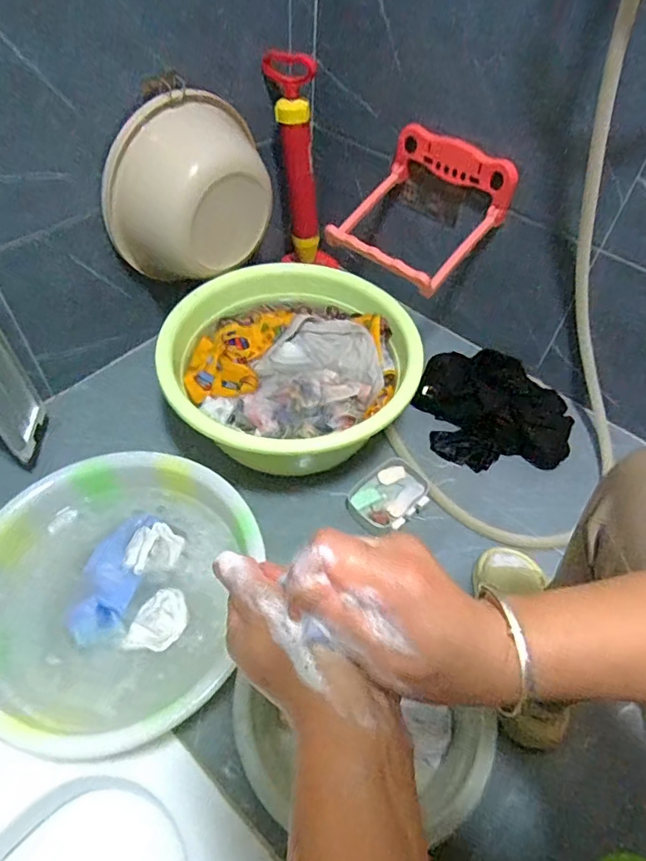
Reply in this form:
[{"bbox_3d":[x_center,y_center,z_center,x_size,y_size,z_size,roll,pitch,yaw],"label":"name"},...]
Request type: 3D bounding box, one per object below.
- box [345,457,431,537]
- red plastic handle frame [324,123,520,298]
[{"bbox_3d":[0.106,0.099,0.822,0.131,0.025,0.099,-35,61,-27],"label":"box"},{"bbox_3d":[0.147,-0.374,0.862,0.247,0.138,0.214,35,57,22],"label":"red plastic handle frame"}]

